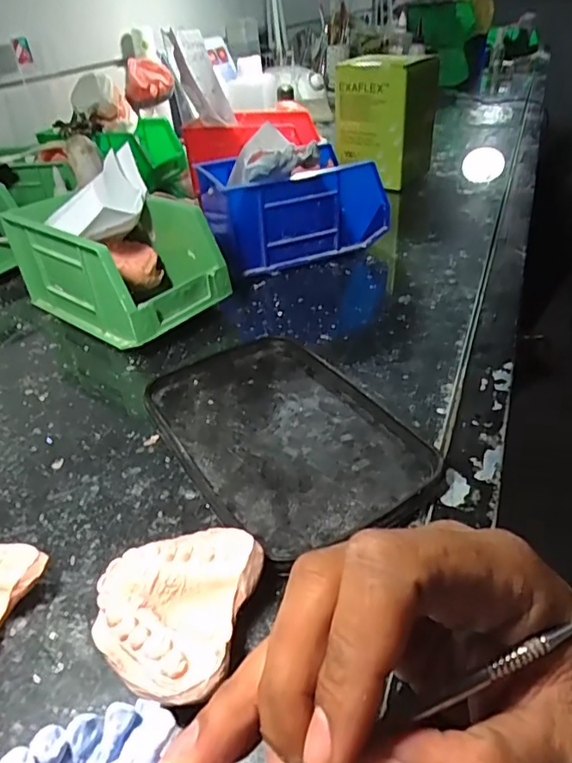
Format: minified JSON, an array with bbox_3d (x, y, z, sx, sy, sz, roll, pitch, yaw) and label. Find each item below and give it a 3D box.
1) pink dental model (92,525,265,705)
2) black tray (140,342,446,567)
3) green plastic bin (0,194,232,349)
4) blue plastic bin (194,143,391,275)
[{"bbox_3d":[-0.045,0.096,0.227,0.060,0.027,0.074,5,37,13],"label":"pink dental model"},{"bbox_3d":[-0.006,0.030,0.330,0.120,0.009,0.182,-23,40,-23],"label":"black tray"},{"bbox_3d":[-0.145,-0.101,0.459,0.167,0.089,0.095,23,44,33],"label":"green plastic bin"},{"bbox_3d":[0.009,-0.181,0.546,0.170,0.097,0.103,-14,37,-12],"label":"blue plastic bin"}]

